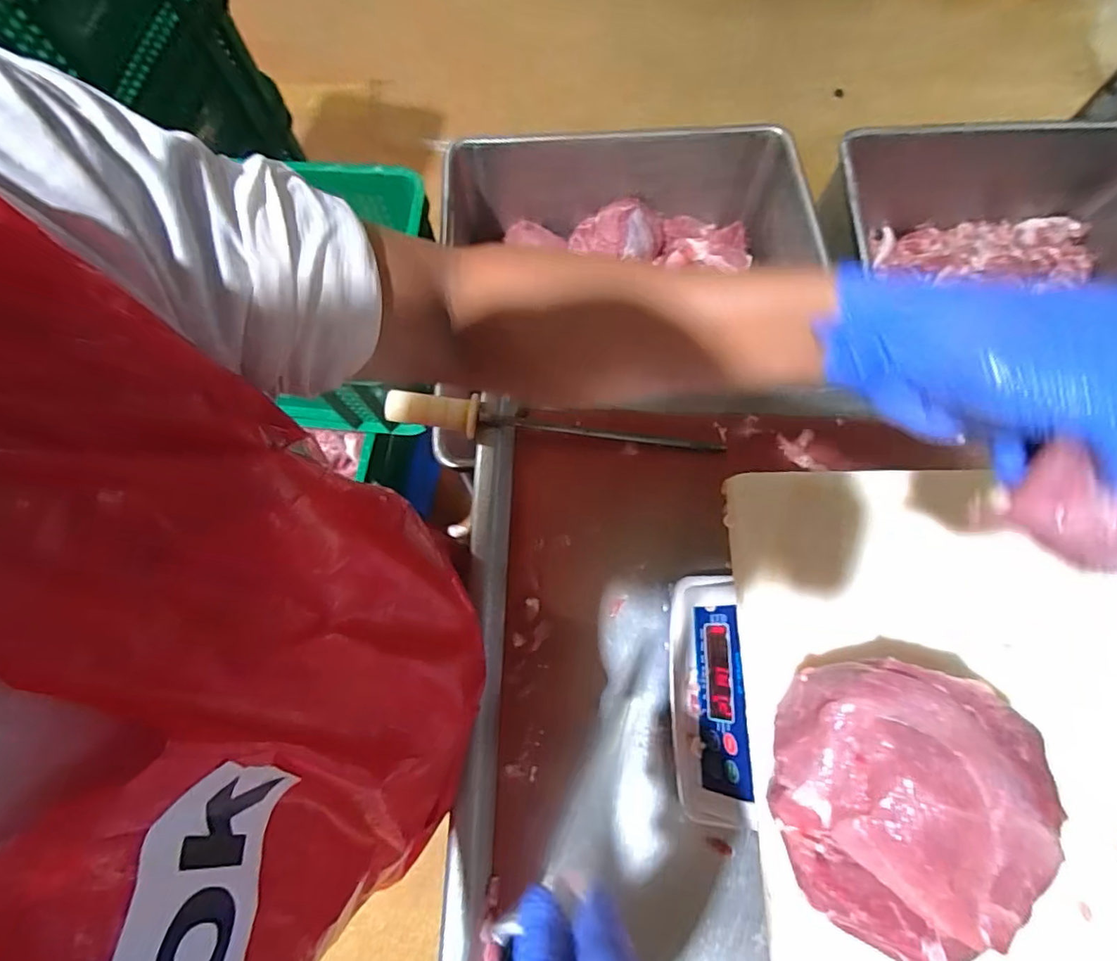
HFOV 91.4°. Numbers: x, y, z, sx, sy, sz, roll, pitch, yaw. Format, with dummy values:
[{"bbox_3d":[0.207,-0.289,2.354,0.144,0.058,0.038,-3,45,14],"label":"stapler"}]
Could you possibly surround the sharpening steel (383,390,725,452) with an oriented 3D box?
[{"bbox_3d":[-0.004,-0.059,0.637,0.388,0.052,0.033,7,74,2],"label":"sharpening steel"}]

